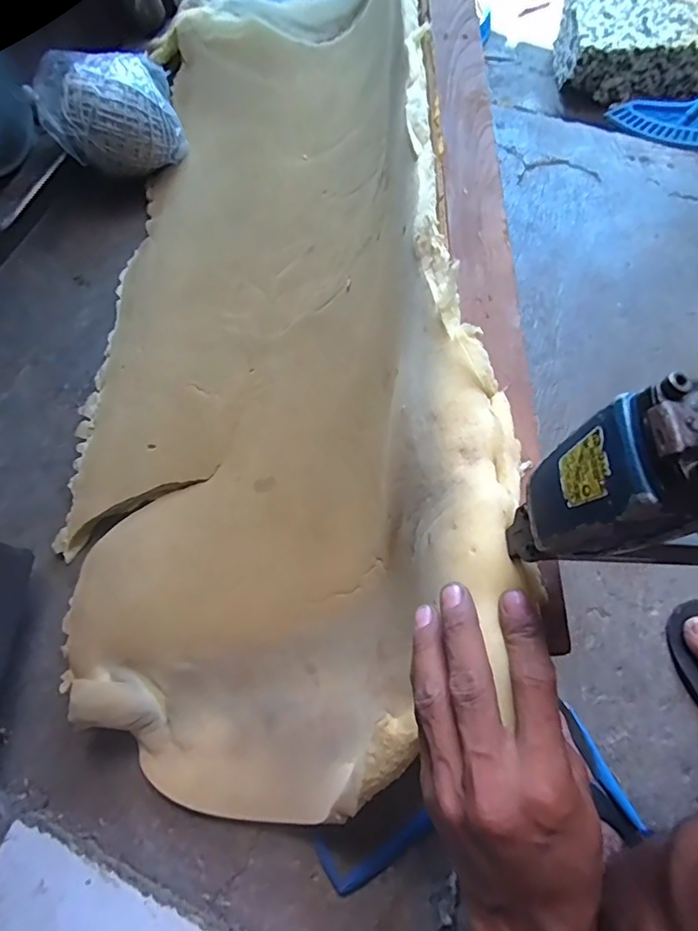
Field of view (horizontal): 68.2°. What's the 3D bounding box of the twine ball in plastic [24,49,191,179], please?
[{"bbox_3d":[-0.367,-0.548,0.797,0.198,0.141,0.149,-26,71,-7],"label":"twine ball in plastic"}]

